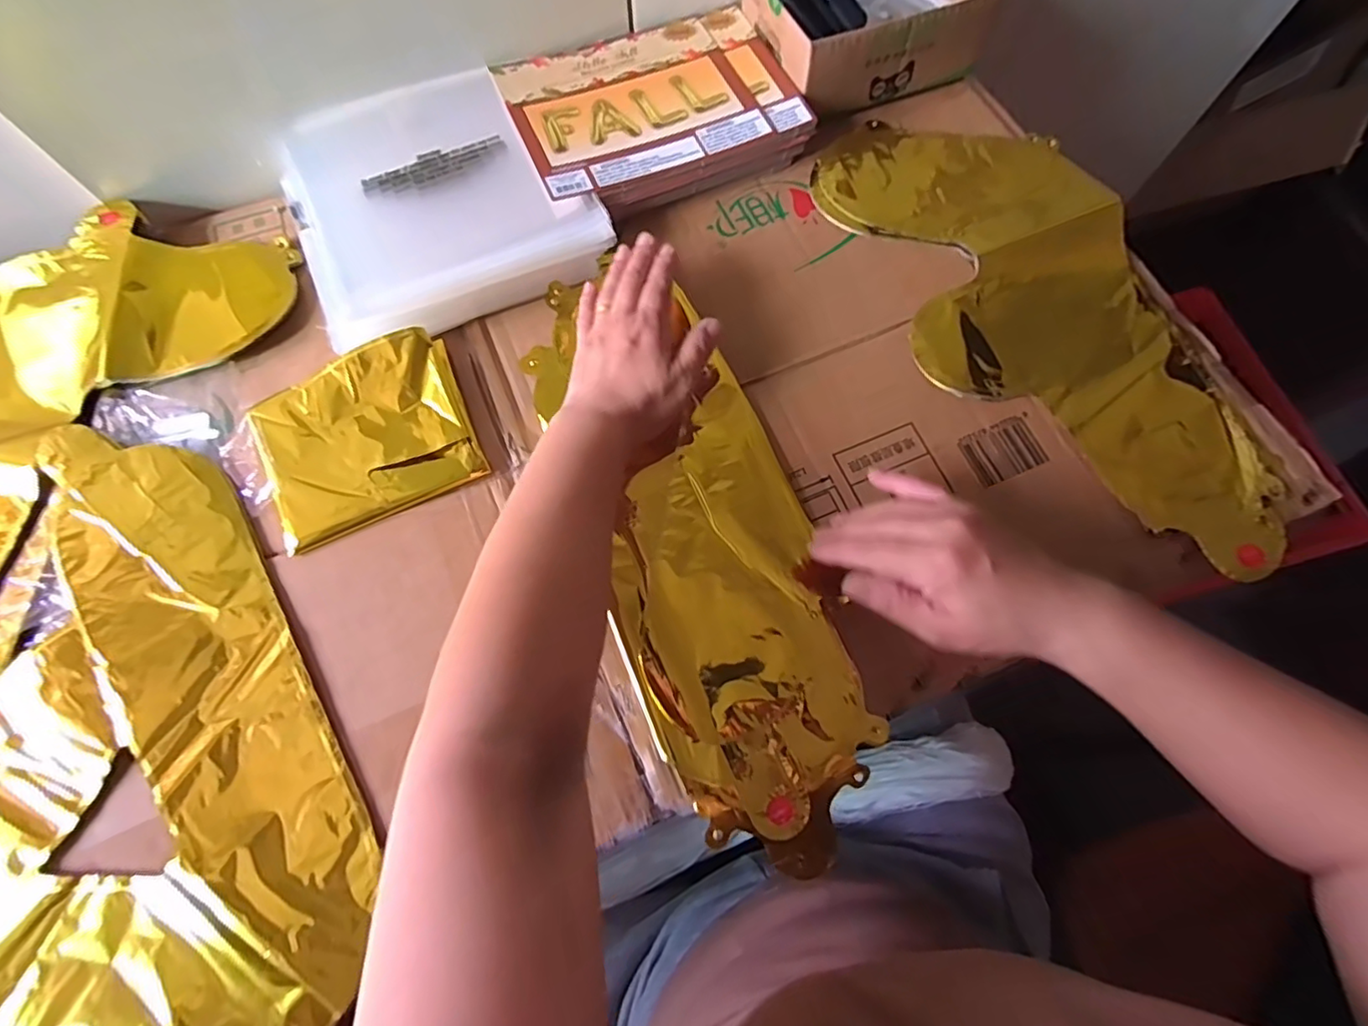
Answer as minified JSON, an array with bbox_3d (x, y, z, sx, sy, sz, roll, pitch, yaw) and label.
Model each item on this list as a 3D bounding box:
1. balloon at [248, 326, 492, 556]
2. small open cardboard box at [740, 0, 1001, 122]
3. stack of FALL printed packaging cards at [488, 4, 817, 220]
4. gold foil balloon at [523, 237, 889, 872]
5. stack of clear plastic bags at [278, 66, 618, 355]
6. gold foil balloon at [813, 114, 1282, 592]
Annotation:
[{"bbox_3d":[-0.222,-0.055,0.418,0.139,0.020,0.122,-23,73,-8],"label":"balloon"},{"bbox_3d":[0.156,-0.428,0.517,0.180,0.065,0.128,-24,73,-8],"label":"small open cardboard box"},{"bbox_3d":[-0.026,-0.339,0.506,0.222,0.031,0.174,-25,74,-9],"label":"stack of FALL printed packaging cards"},{"bbox_3d":[0.009,0.019,0.415,0.146,0.027,0.417,-17,74,-6],"label":"gold foil balloon"},{"bbox_3d":[-0.195,-0.248,0.473,0.212,0.028,0.219,-24,73,-8],"label":"stack of clear plastic bags"},{"bbox_3d":[0.272,-0.150,0.452,0.202,0.019,0.423,-19,73,-7],"label":"gold foil balloon"}]

